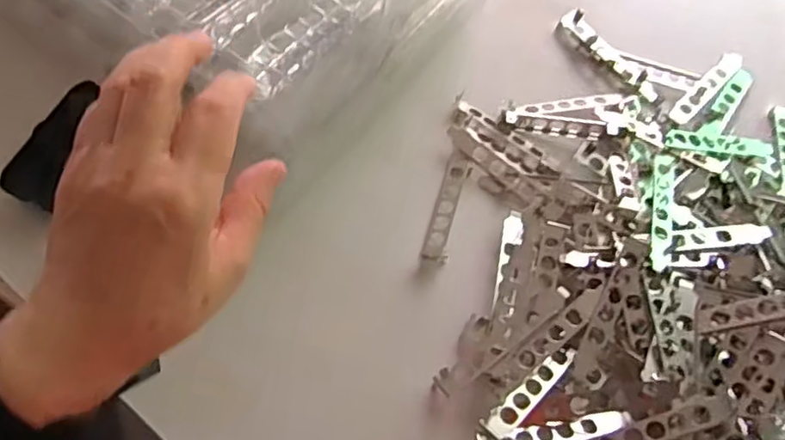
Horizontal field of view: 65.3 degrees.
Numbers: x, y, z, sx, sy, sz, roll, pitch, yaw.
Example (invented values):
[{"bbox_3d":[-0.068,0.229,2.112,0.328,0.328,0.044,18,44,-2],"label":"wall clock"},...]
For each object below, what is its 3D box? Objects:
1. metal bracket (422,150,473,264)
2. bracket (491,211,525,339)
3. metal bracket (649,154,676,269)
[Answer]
[{"bbox_3d":[0.046,-0.012,0.513,0.022,0.009,0.105,18,64,2],"label":"metal bracket"},{"bbox_3d":[0.093,0.042,0.486,0.017,0.007,0.107,13,64,-1],"label":"bracket"},{"bbox_3d":[0.223,-0.008,0.505,0.021,0.015,0.118,18,64,2],"label":"metal bracket"}]

